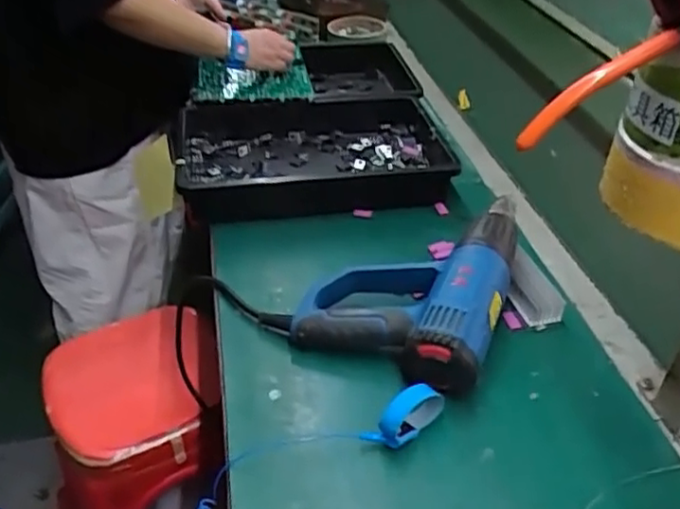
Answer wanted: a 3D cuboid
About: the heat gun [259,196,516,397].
[{"bbox_3d":[0.070,0.017,0.720,0.222,0.091,0.259,14,38,17],"label":"heat gun"}]

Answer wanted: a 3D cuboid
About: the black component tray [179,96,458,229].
[{"bbox_3d":[-0.037,-0.134,0.904,0.355,0.067,0.223,-7,37,-12],"label":"black component tray"}]

